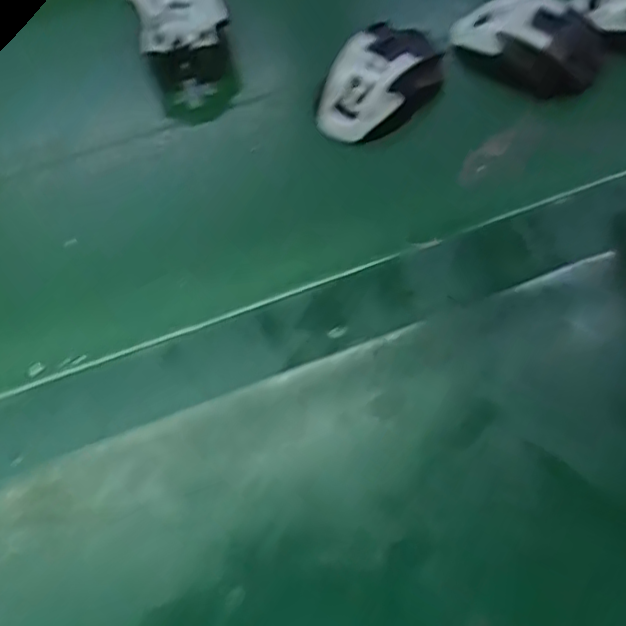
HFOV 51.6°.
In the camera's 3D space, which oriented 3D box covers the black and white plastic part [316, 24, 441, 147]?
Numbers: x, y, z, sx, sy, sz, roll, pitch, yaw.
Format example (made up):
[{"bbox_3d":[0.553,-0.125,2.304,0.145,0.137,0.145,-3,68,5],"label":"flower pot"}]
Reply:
[{"bbox_3d":[0.051,-0.178,0.489,0.065,0.040,0.112,36,69,18],"label":"black and white plastic part"}]

